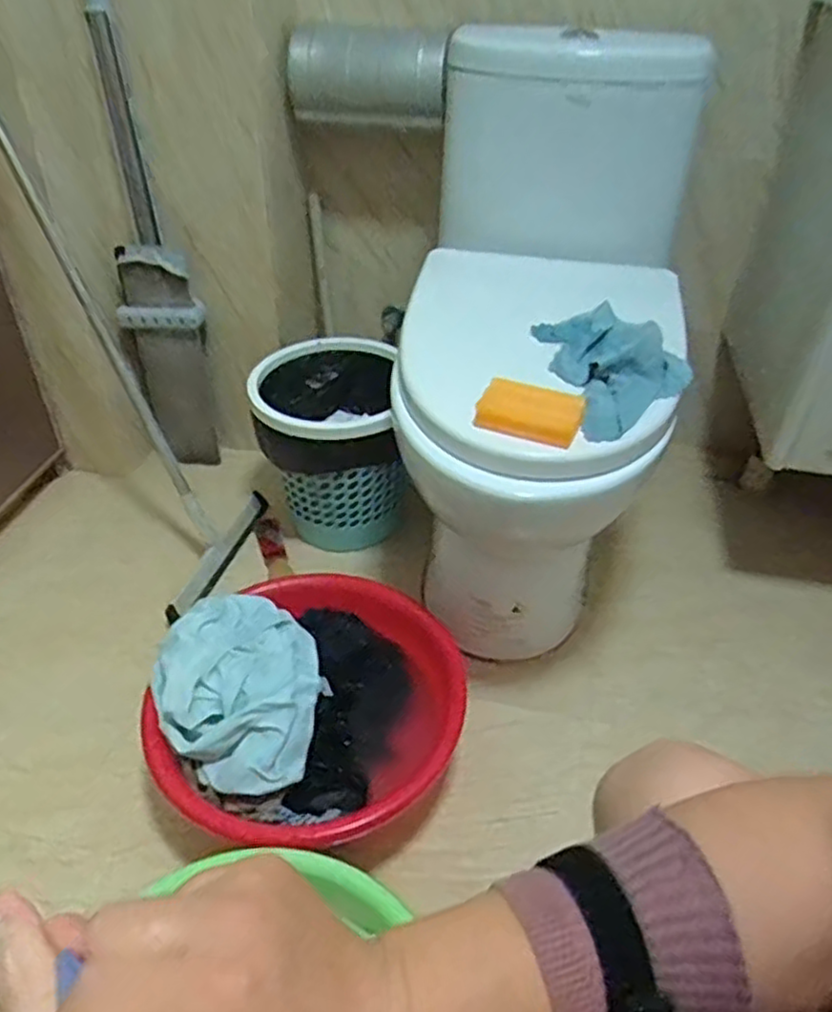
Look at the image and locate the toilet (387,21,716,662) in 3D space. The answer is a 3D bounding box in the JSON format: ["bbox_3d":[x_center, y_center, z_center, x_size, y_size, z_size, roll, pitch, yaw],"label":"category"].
[{"bbox_3d":[0.175,-0.232,1.026,0.364,0.679,0.727,9,40,9],"label":"toilet"}]

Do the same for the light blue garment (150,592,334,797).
[{"bbox_3d":[-0.199,0.202,0.823,0.180,0.092,0.232,-24,46,-27],"label":"light blue garment"}]

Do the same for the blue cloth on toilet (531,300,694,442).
[{"bbox_3d":[0.238,-0.160,0.820,0.159,0.044,0.224,-3,40,-4],"label":"blue cloth on toilet"}]

